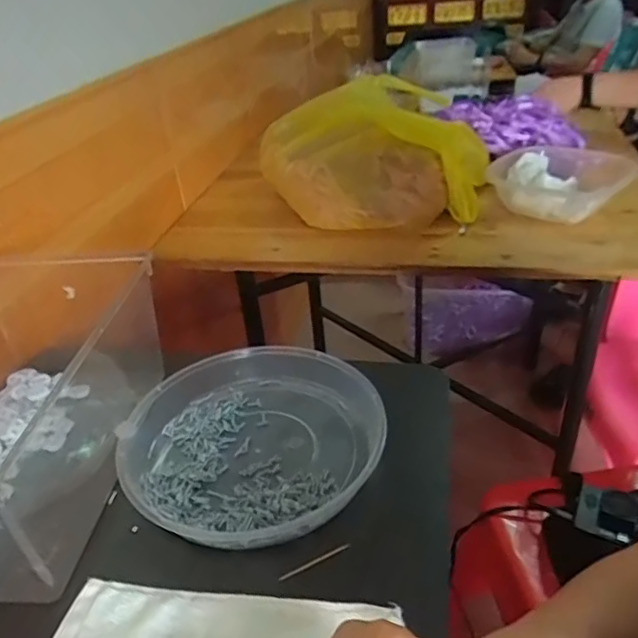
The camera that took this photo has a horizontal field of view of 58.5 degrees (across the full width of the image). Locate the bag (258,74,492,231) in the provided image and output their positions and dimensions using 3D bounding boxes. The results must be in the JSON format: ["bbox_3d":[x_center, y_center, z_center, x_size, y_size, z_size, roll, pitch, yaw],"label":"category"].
[{"bbox_3d":[0.098,-0.278,0.993,0.319,0.192,0.301,-18,35,-19],"label":"bag"}]

